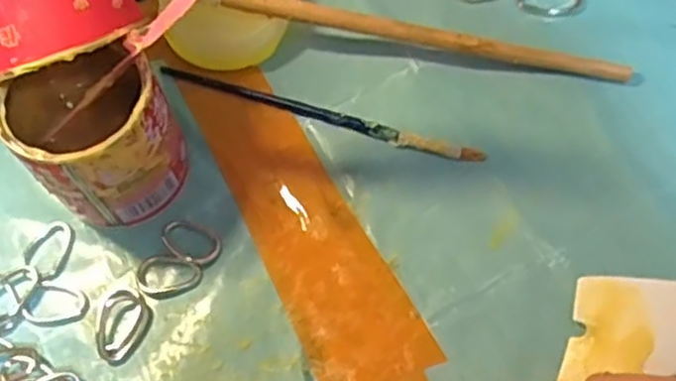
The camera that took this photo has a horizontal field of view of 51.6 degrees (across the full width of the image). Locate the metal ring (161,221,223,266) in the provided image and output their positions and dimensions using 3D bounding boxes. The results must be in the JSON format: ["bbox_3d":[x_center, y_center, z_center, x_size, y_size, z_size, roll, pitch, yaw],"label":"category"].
[{"bbox_3d":[-0.068,0.024,0.320,0.030,0.004,0.017,23,69,11],"label":"metal ring"}]

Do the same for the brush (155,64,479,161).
[{"bbox_3d":[-0.010,-0.038,0.345,0.164,0.005,0.009,17,68,8],"label":"brush"}]

